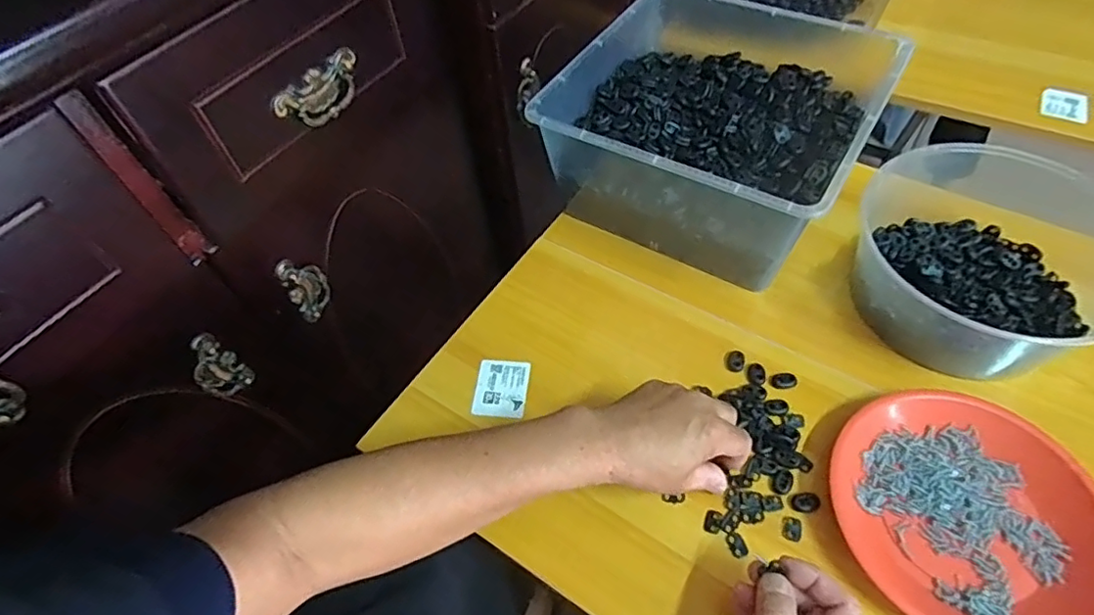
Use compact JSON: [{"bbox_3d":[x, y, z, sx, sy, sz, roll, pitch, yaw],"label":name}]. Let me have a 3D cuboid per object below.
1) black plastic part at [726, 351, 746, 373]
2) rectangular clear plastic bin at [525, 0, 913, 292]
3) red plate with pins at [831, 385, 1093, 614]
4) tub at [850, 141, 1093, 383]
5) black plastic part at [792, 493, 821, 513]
[{"bbox_3d":[0.178,0.051,0.553,0.016,0.008,0.020,13,56,13],"label":"black plastic part"},{"bbox_3d":[0.182,-0.198,0.642,0.296,0.134,0.311,26,60,21],"label":"rectangular clear plastic bin"},{"bbox_3d":[0.317,0.155,0.444,0.174,0.033,0.192,-17,55,-8],"label":"red plate with pins"},{"bbox_3d":[0.418,-0.049,0.548,0.241,0.087,0.215,-12,54,-4],"label":"tub"},{"bbox_3d":[0.210,0.157,0.473,0.023,0.004,0.016,-6,54,0],"label":"black plastic part"}]

